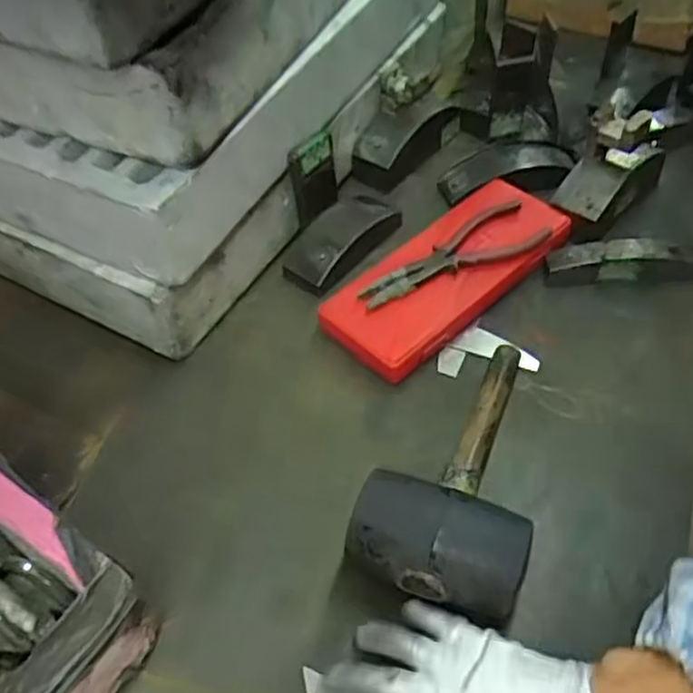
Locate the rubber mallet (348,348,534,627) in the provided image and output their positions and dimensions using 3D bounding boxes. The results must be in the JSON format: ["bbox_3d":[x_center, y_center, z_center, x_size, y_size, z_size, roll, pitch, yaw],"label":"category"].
[{"bbox_3d":[0.091,0.075,0.537,0.112,0.068,0.239,14,52,15],"label":"rubber mallet"}]

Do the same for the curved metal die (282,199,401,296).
[{"bbox_3d":[-0.005,-0.108,0.713,0.053,0.037,0.133,28,57,25],"label":"curved metal die"}]

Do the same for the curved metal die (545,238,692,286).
[{"bbox_3d":[0.258,-0.080,0.673,0.139,0.039,0.033,-2,51,3],"label":"curved metal die"}]

